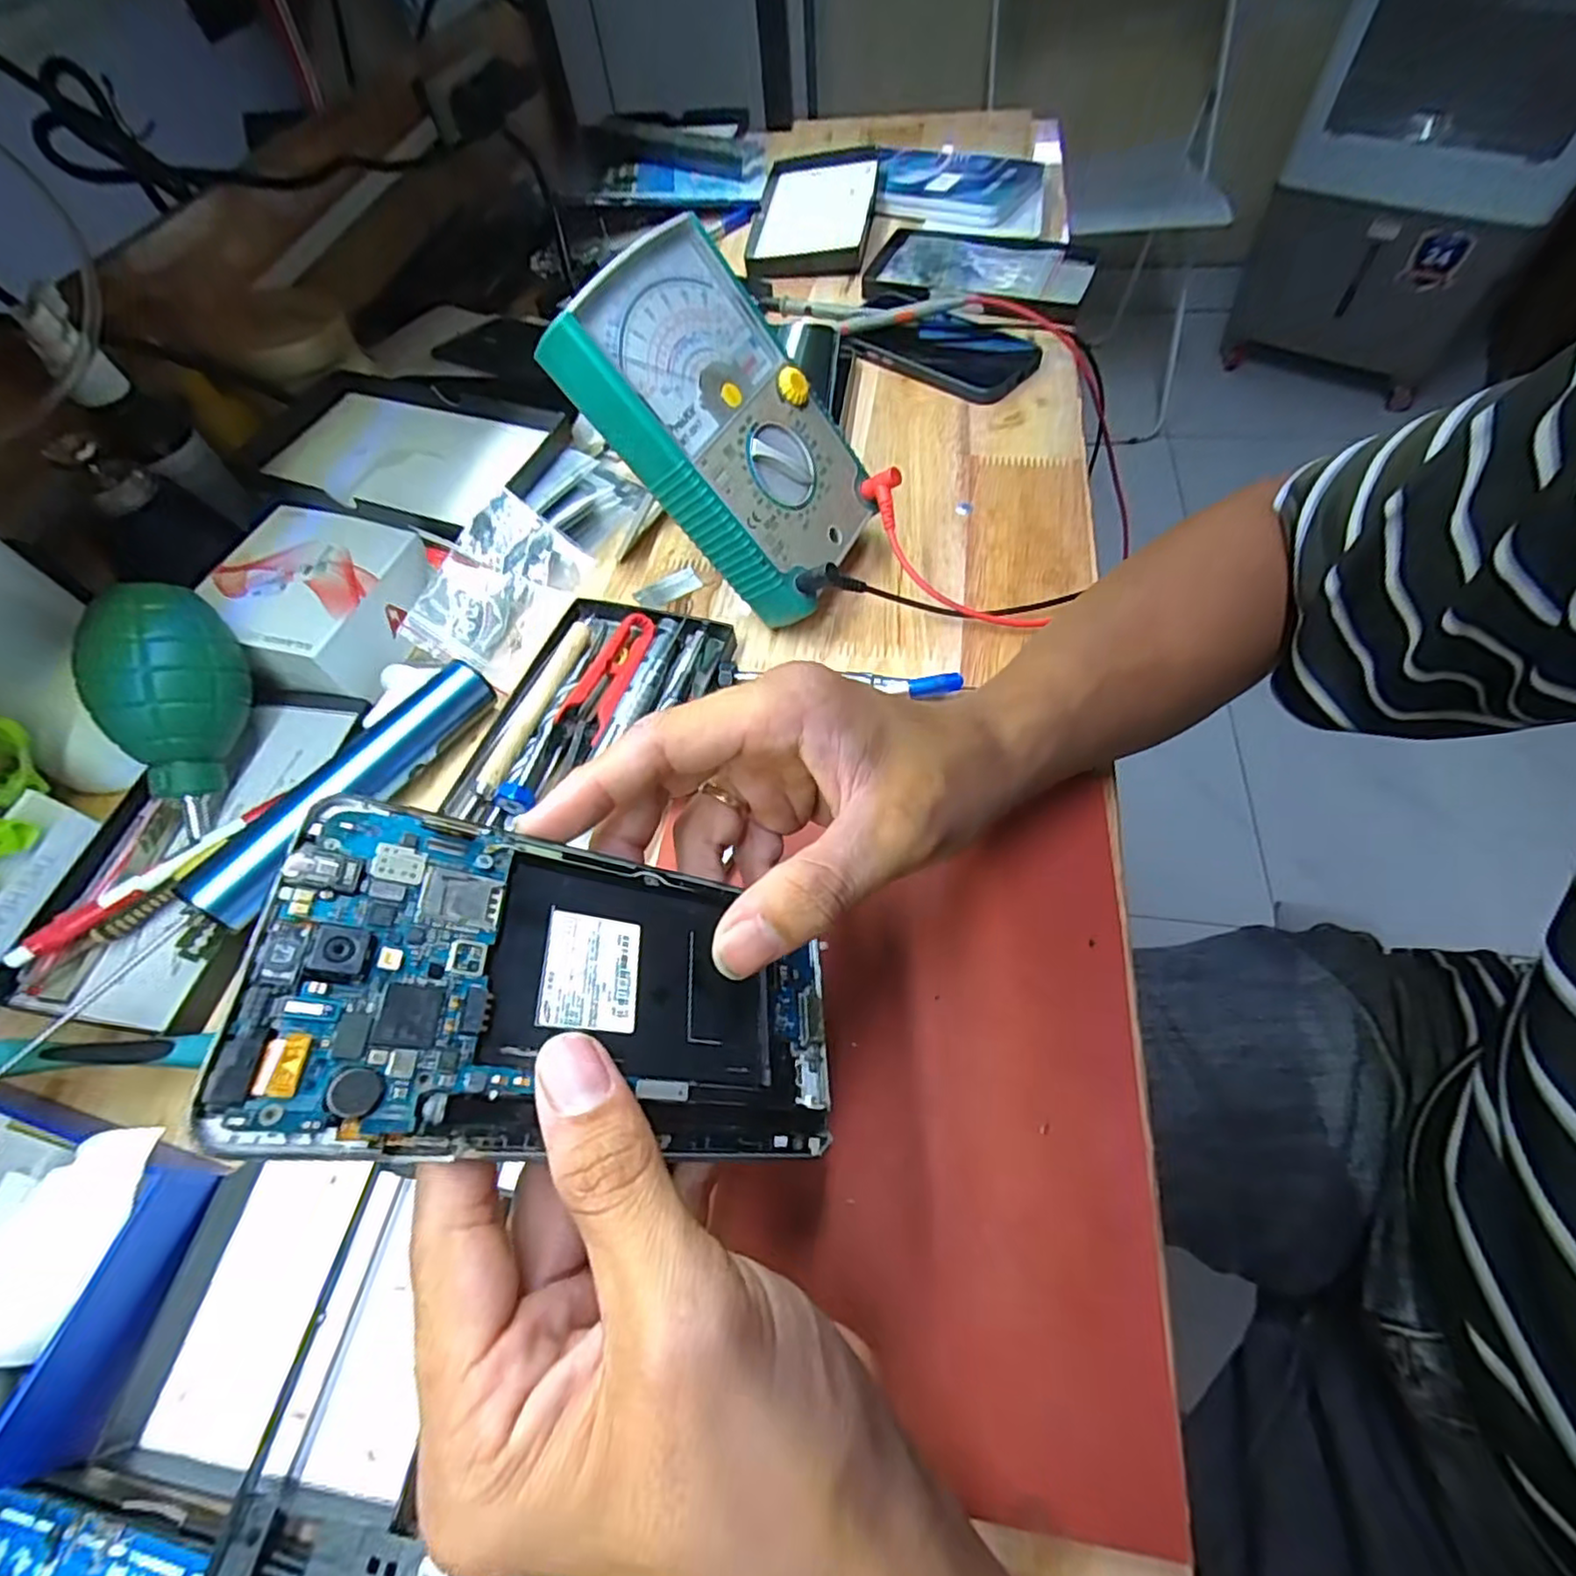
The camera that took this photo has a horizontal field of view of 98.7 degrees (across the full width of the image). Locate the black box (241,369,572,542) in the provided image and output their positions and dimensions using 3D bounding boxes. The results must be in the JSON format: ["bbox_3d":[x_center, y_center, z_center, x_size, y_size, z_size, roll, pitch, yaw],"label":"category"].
[{"bbox_3d":[-0.237,-0.202,0.404,0.186,0.020,0.113,19,62,14],"label":"black box"}]

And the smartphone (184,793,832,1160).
[{"bbox_3d":[-0.050,0.053,0.178,0.147,0.005,0.075,20,50,-31],"label":"smartphone"}]

